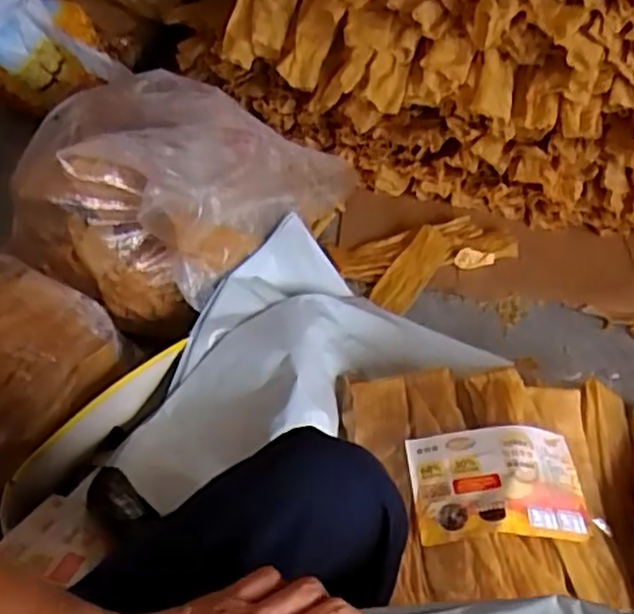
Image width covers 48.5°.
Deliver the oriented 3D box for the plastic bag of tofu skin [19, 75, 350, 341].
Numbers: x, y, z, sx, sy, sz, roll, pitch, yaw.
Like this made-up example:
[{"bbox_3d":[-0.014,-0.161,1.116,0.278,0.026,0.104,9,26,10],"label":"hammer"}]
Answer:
[{"bbox_3d":[-0.213,-0.208,1.081,0.364,0.230,0.480,24,48,18],"label":"plastic bag of tofu skin"}]

